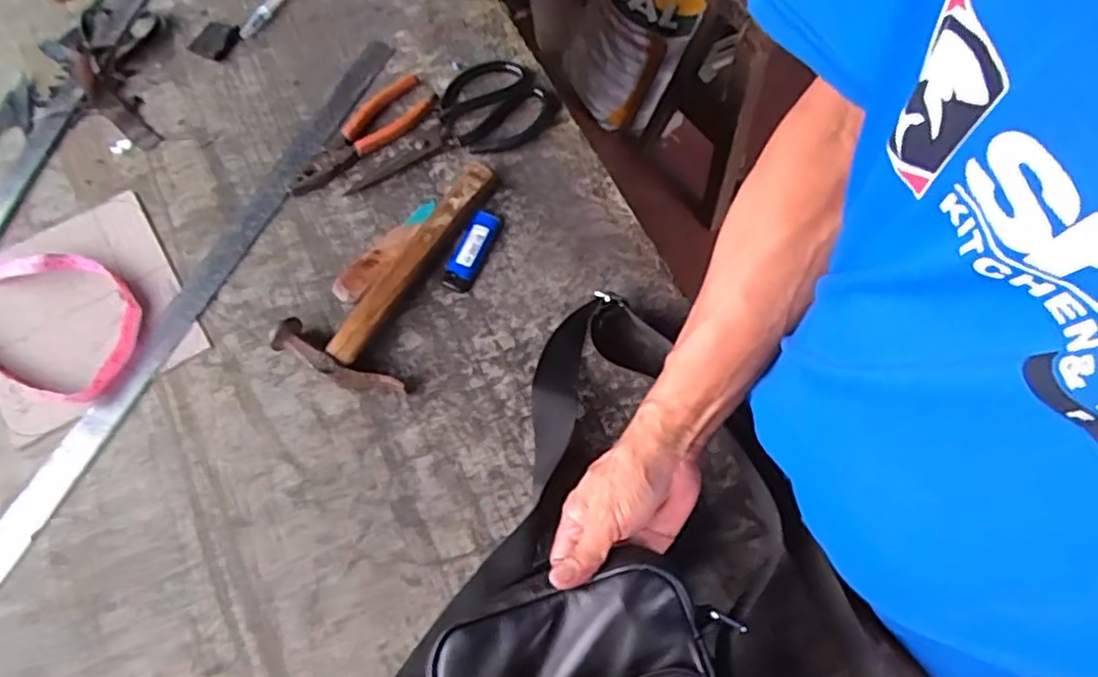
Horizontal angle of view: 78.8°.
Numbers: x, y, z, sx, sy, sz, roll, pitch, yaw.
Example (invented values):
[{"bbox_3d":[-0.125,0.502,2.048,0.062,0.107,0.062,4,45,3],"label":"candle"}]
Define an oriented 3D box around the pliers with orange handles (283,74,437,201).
[{"bbox_3d":[-0.186,-0.199,0.646,0.167,0.013,0.057,-39,73,-15],"label":"pliers with orange handles"}]

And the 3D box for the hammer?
[{"bbox_3d":[-0.123,-0.064,0.583,0.105,0.028,0.236,26,70,10],"label":"hammer"}]

